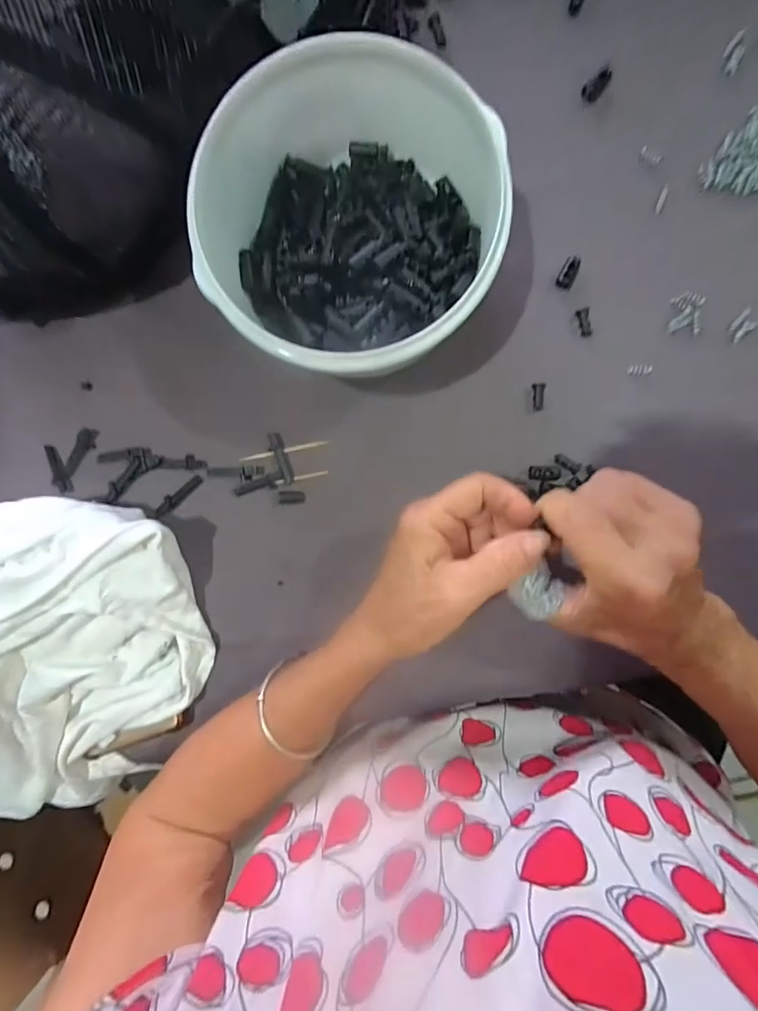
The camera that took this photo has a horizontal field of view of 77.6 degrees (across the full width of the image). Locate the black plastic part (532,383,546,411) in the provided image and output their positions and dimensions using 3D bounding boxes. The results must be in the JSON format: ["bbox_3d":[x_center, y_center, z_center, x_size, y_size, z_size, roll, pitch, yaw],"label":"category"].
[{"bbox_3d":[0.104,-0.071,0.306,0.009,0.004,0.017,-1,93,2],"label":"black plastic part"}]

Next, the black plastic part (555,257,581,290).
[{"bbox_3d":[0.122,-0.149,0.302,0.011,0.005,0.020,24,94,1],"label":"black plastic part"}]

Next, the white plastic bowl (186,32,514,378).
[{"bbox_3d":[-0.010,-0.155,0.271,0.153,0.078,0.144,0,93,2],"label":"white plastic bowl"}]

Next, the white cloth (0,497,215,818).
[{"bbox_3d":[-0.221,0.105,0.305,0.201,0.053,0.216,7,93,2],"label":"white cloth"}]

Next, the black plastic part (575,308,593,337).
[{"bbox_3d":[0.132,-0.117,0.302,0.008,0.004,0.017,-11,92,3],"label":"black plastic part"}]

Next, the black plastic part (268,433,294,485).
[{"bbox_3d":[-0.066,-0.032,0.316,0.010,0.004,0.035,-18,92,3],"label":"black plastic part"}]

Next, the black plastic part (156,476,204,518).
[{"bbox_3d":[-0.137,-0.006,0.321,0.040,0.004,0.009,-41,91,4],"label":"black plastic part"}]

